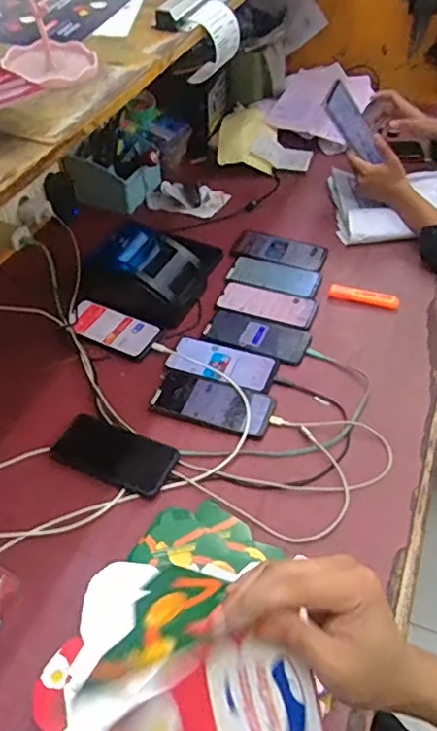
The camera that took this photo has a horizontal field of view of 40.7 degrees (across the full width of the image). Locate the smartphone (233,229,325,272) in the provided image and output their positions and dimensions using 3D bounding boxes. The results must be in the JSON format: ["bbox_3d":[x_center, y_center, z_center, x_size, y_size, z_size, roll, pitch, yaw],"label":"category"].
[{"bbox_3d":[0.113,-0.216,1.095,0.172,0.012,0.073,16,49,17],"label":"smartphone"}]

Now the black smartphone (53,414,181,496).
[{"bbox_3d":[-0.138,0.118,0.785,0.163,0.016,0.077,16,53,23],"label":"black smartphone"}]

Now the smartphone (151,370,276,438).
[{"bbox_3d":[-0.008,0.053,0.841,0.165,0.008,0.077,13,48,14],"label":"smartphone"}]

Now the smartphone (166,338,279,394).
[{"bbox_3d":[0.006,-0.003,0.898,0.162,0.009,0.077,15,48,16],"label":"smartphone"}]

